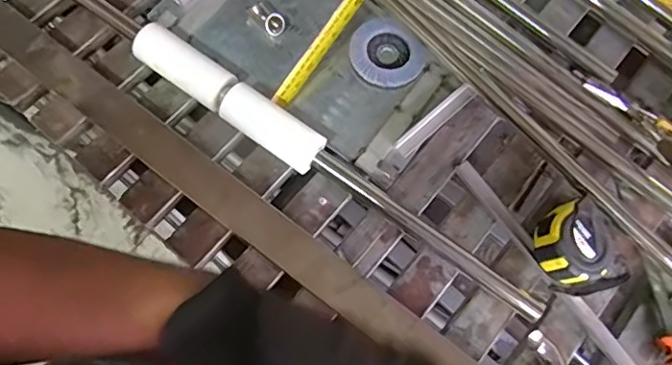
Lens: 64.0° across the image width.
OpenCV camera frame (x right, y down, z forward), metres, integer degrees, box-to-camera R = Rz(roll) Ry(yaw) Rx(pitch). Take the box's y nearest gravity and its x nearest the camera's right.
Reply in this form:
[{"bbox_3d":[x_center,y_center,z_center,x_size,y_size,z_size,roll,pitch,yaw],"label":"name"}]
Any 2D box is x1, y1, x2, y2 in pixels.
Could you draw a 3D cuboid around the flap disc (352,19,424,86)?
[{"bbox_3d":[0.065,-0.165,0.687,0.084,0.010,0.094,-42,79,-15],"label":"flap disc"}]

